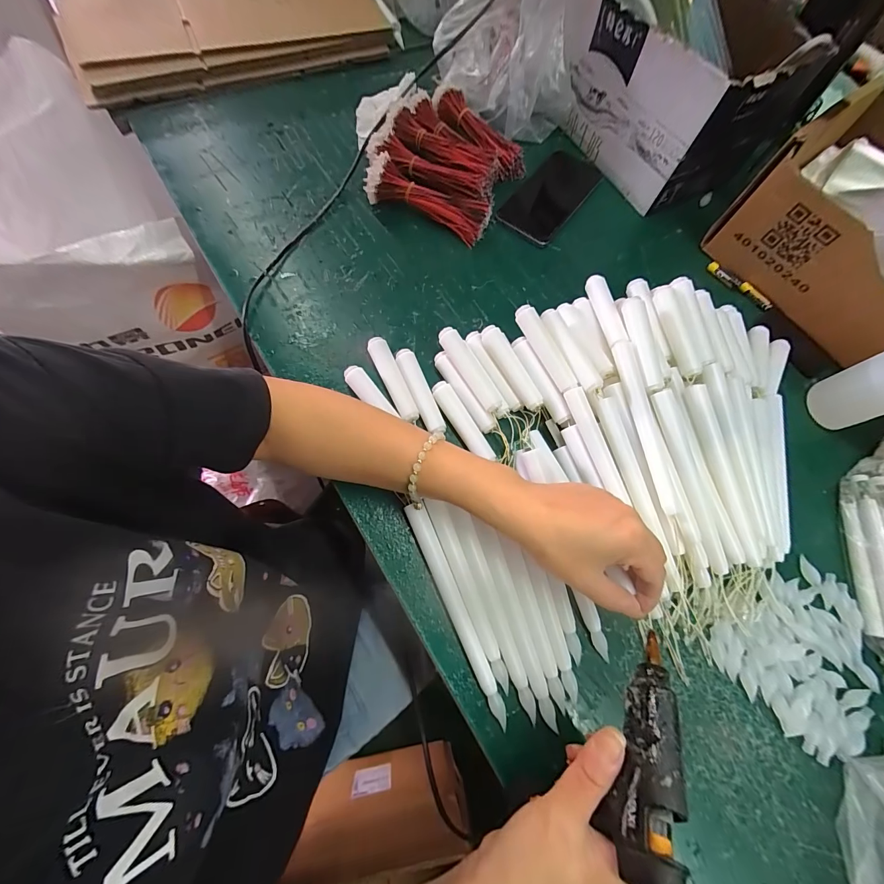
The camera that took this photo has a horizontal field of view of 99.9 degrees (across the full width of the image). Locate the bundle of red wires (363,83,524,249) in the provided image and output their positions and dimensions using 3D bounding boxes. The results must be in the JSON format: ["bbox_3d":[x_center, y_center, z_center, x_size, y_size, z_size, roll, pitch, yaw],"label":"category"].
[{"bbox_3d":[0.005,-0.346,0.458,0.166,0.058,0.184,25,70,4],"label":"bundle of red wires"}]

